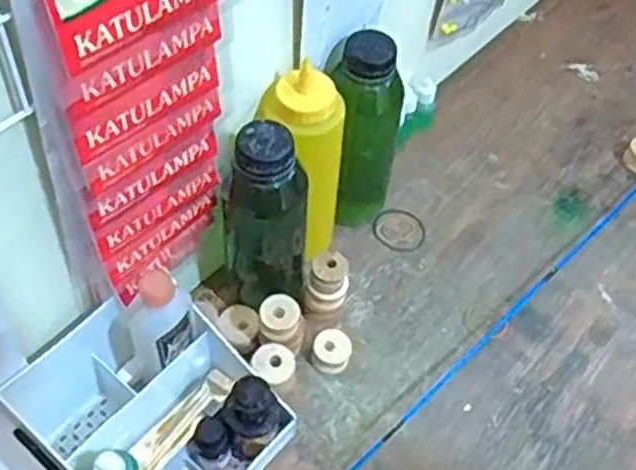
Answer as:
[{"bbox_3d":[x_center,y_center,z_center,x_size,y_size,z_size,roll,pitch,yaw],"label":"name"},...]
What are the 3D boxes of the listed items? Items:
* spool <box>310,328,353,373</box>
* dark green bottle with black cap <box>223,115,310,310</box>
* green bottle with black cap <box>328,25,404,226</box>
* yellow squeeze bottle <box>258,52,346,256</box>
[{"bbox_3d":[0.011,0.094,0.644,0.032,0.027,0.028,12,55,4],"label":"spool"},{"bbox_3d":[-0.039,-0.005,0.606,0.061,0.191,0.051,0,55,-4],"label":"dark green bottle with black cap"},{"bbox_3d":[0.034,-0.080,0.665,0.056,0.188,0.064,24,57,12],"label":"green bottle with black cap"},{"bbox_3d":[-0.012,-0.044,0.631,0.063,0.191,0.061,2,55,-3],"label":"yellow squeeze bottle"}]

